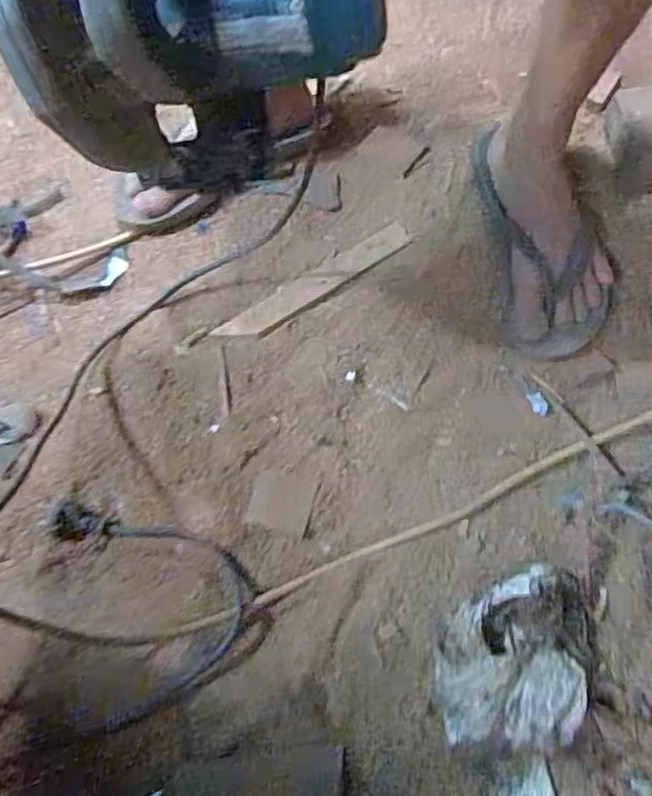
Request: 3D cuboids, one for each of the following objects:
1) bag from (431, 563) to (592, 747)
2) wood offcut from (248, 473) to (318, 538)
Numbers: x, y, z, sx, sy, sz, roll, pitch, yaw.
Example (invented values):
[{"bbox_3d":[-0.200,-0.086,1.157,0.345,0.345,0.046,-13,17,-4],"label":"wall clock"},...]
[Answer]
[{"bbox_3d":[0.158,0.214,0.561,0.131,0.061,0.136,0,68,3],"label":"bag"},{"bbox_3d":[-0.044,0.099,0.650,0.060,0.005,0.055,13,69,8],"label":"wood offcut"}]

